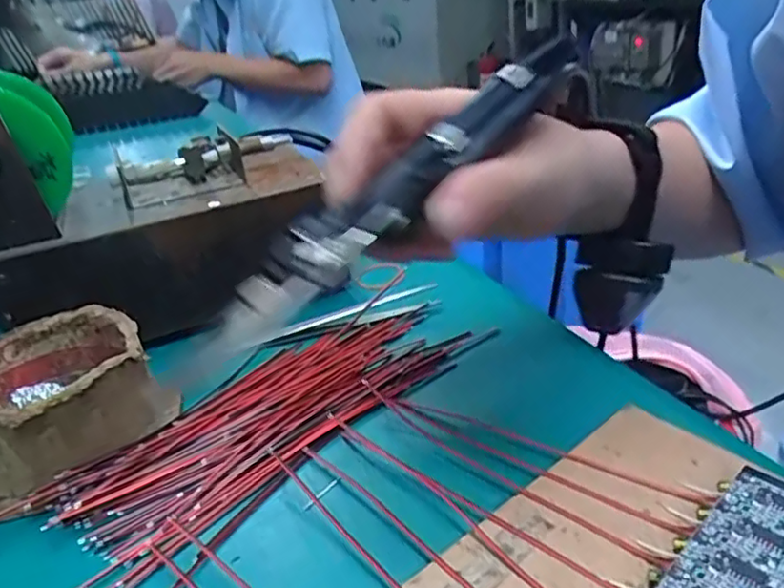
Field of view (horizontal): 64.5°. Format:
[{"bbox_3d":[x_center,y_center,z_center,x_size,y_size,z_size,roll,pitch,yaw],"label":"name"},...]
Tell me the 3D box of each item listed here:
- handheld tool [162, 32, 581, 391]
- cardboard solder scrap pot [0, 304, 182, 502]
[{"bbox_3d":[0.003,-0.036,0.204,0.178,0.013,0.024,-43,41,-21],"label":"handheld tool"},{"bbox_3d":[-0.147,0.042,0.264,0.080,0.038,0.079,-27,34,-35],"label":"cardboard solder scrap pot"}]

